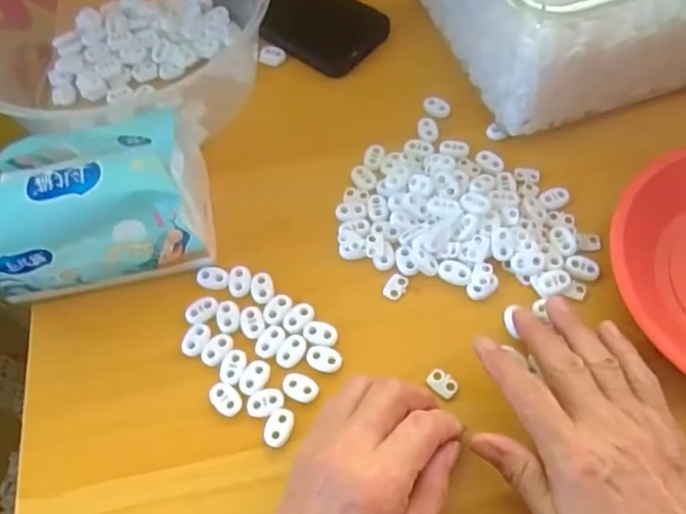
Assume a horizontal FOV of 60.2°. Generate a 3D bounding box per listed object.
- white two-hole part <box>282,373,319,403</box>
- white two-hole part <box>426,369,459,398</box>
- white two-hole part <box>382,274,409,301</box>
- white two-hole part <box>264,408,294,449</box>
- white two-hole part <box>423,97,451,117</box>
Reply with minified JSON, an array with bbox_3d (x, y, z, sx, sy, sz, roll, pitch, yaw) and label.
[{"bbox_3d":[-0.027,0.080,0.366,0.023,0.004,0.016,24,66,15],"label":"white two-hole part"},{"bbox_3d":[0.062,0.079,0.368,0.018,0.004,0.013,34,69,19],"label":"white two-hole part"},{"bbox_3d":[0.036,0.020,0.402,0.013,0.004,0.018,26,66,16],"label":"white two-hole part"},{"bbox_3d":[-0.039,0.103,0.357,0.015,0.004,0.022,14,63,10],"label":"white two-hole part"},{"bbox_3d":[0.075,-0.121,0.474,0.022,0.004,0.016,28,67,17],"label":"white two-hole part"}]

